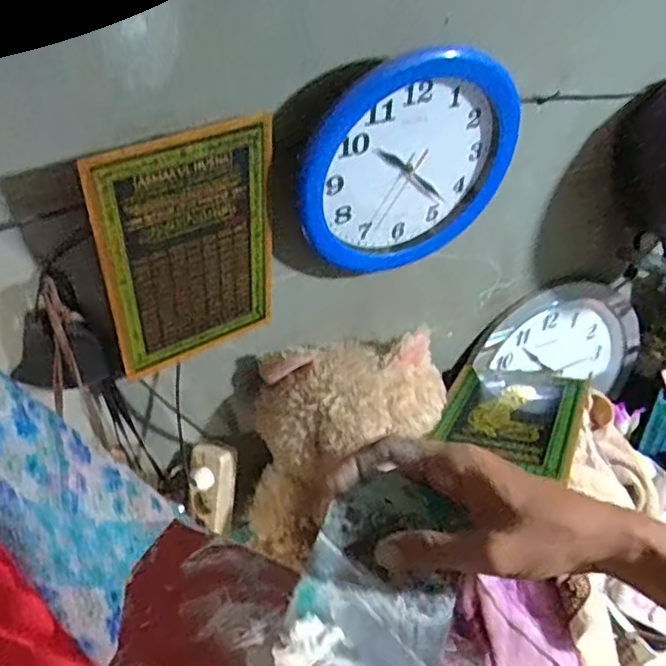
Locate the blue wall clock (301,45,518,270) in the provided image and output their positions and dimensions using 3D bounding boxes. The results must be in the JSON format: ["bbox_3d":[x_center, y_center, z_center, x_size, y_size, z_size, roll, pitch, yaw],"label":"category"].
[{"bbox_3d":[0.094,-0.193,0.750,0.282,0.261,0.051,-12,44,-16],"label":"blue wall clock"}]

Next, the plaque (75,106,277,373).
[{"bbox_3d":[-0.154,-0.084,0.698,0.192,0.287,0.029,-24,48,-27],"label":"plaque"}]

